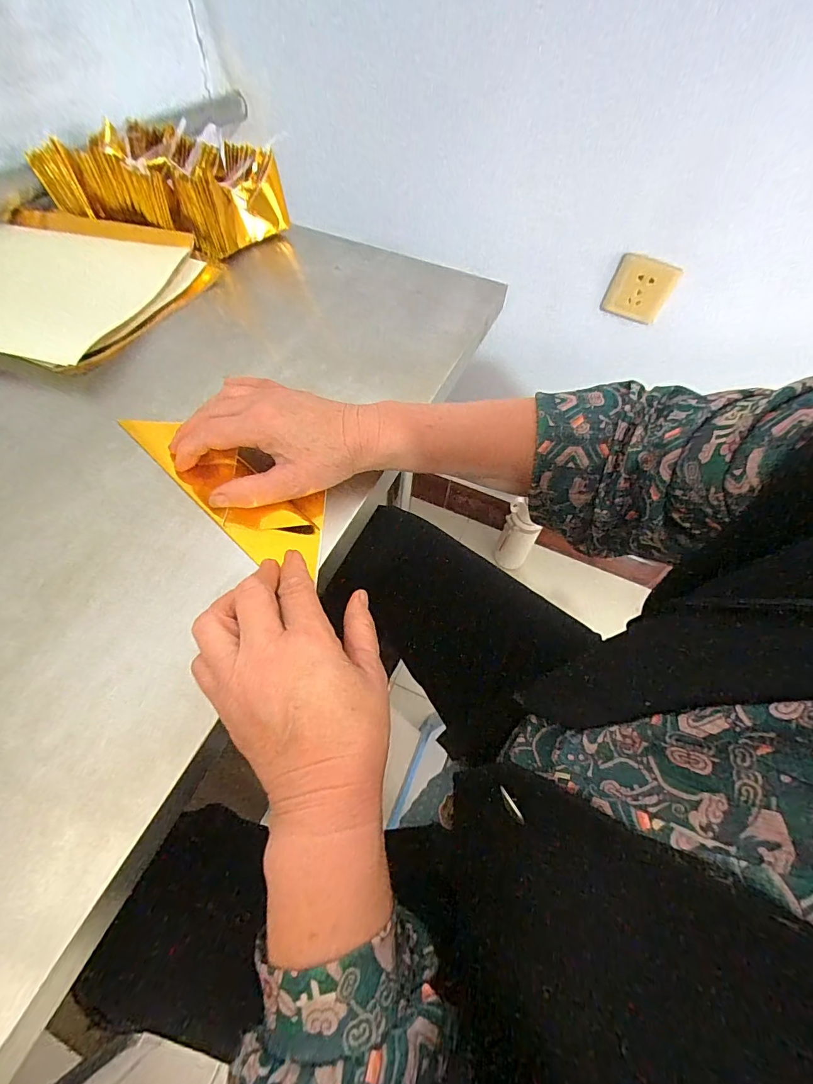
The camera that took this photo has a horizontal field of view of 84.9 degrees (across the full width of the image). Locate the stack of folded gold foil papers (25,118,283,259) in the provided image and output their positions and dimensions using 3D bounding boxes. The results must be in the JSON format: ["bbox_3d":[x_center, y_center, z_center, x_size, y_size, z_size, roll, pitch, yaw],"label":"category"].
[{"bbox_3d":[-0.284,-0.409,0.519,0.263,0.082,0.105,17,56,7],"label":"stack of folded gold foil papers"}]

